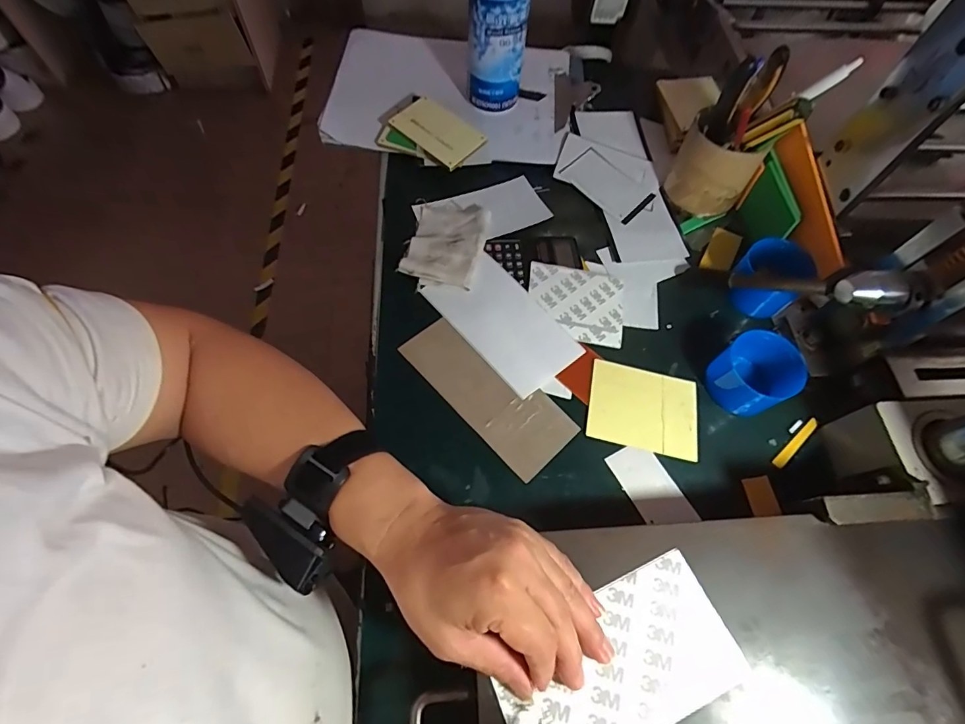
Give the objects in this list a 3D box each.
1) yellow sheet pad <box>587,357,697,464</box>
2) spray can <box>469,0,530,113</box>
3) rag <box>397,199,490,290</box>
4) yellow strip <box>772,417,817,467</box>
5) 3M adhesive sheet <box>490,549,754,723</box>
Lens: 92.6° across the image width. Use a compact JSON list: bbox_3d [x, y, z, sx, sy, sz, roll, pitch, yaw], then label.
[{"bbox_3d":[0.148,0.042,0.425,0.100,0.004,0.077,13,64,3],"label":"yellow sheet pad"},{"bbox_3d":[0.019,-0.369,0.493,0.060,0.199,0.055,1,64,-3],"label":"spray can"},{"bbox_3d":[-0.037,-0.129,0.484,0.075,0.016,0.111,14,64,3],"label":"rag"},{"bbox_3d":[0.284,0.074,0.418,0.064,0.004,0.010,-37,72,-19],"label":"yellow strip"},{"bbox_3d":[0.084,0.190,0.288,0.147,0.004,0.080,-23,65,-10],"label":"3M adhesive sheet"}]

